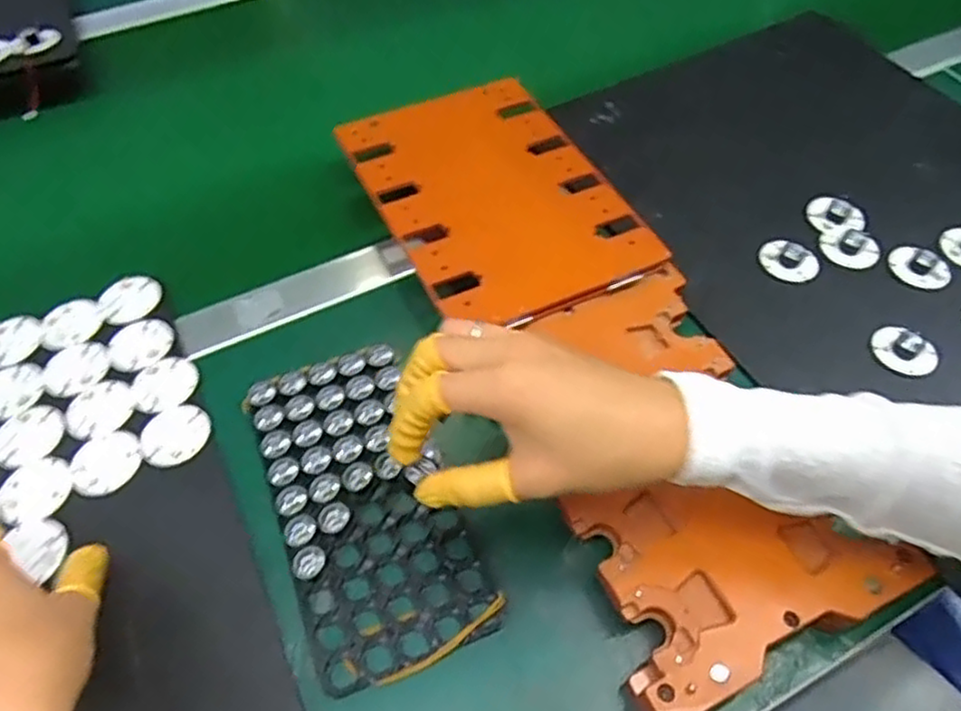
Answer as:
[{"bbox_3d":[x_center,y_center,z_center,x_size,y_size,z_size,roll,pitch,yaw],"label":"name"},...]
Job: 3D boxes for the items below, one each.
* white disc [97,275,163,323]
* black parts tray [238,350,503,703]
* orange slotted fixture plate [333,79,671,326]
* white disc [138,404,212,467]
[{"bbox_3d":[-0.246,-0.042,0.493,0.042,0.005,0.037,-23,58,-16],"label":"white disc"},{"bbox_3d":[-0.070,0.083,0.411,0.096,0.010,0.195,-21,62,-14],"label":"black parts tray"},{"bbox_3d":[0.006,-0.124,0.518,0.158,0.012,0.232,-22,57,-15],"label":"orange slotted fixture plate"},{"bbox_3d":[-0.189,0.049,0.434,0.036,0.008,0.041,27,58,18],"label":"white disc"}]

